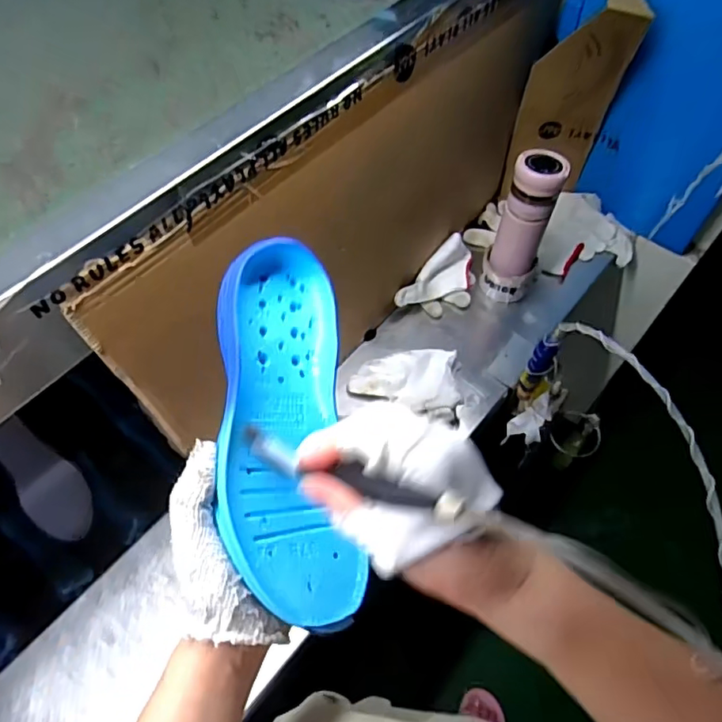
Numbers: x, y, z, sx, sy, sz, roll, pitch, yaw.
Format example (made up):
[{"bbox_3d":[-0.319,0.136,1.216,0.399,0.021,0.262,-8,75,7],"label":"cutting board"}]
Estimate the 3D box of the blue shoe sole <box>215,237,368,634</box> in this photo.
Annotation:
[{"bbox_3d":[-0.053,0.039,0.375,0.089,0.038,0.253,3,70,-26],"label":"blue shoe sole"}]

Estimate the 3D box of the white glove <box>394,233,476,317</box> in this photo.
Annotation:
[{"bbox_3d":[0.133,-0.119,0.881,0.080,0.063,0.163,35,63,21],"label":"white glove"}]

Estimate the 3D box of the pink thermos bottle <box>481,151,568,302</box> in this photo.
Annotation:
[{"bbox_3d":[0.234,-0.185,0.813,0.078,0.233,0.069,18,58,11],"label":"pink thermos bottle"}]

